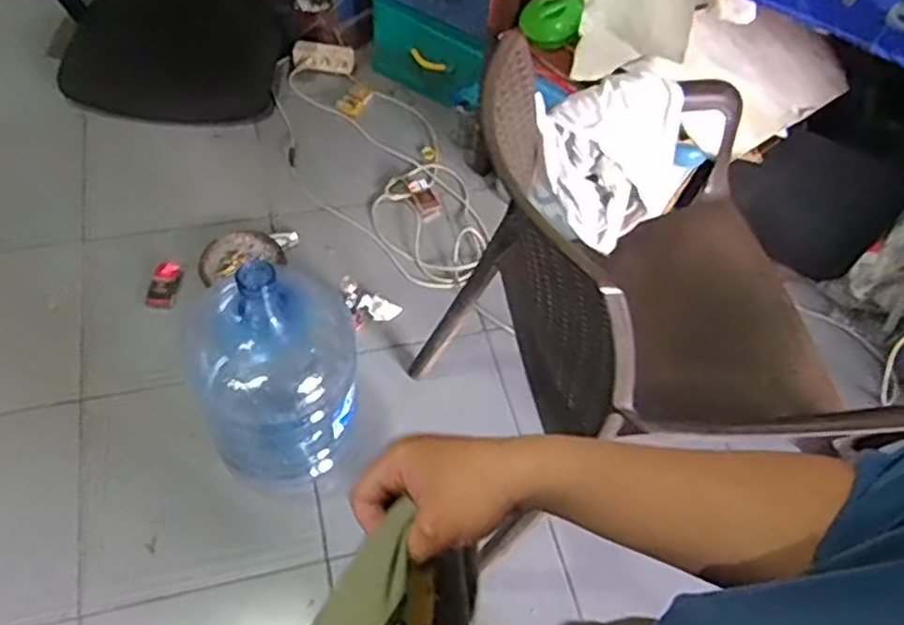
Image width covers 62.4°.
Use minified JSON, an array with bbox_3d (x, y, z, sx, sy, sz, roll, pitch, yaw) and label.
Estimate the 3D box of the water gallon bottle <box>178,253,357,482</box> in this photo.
[{"bbox_3d":[-0.294,0.079,1.234,0.264,0.470,0.253,-5,57,-9],"label":"water gallon bottle"}]

